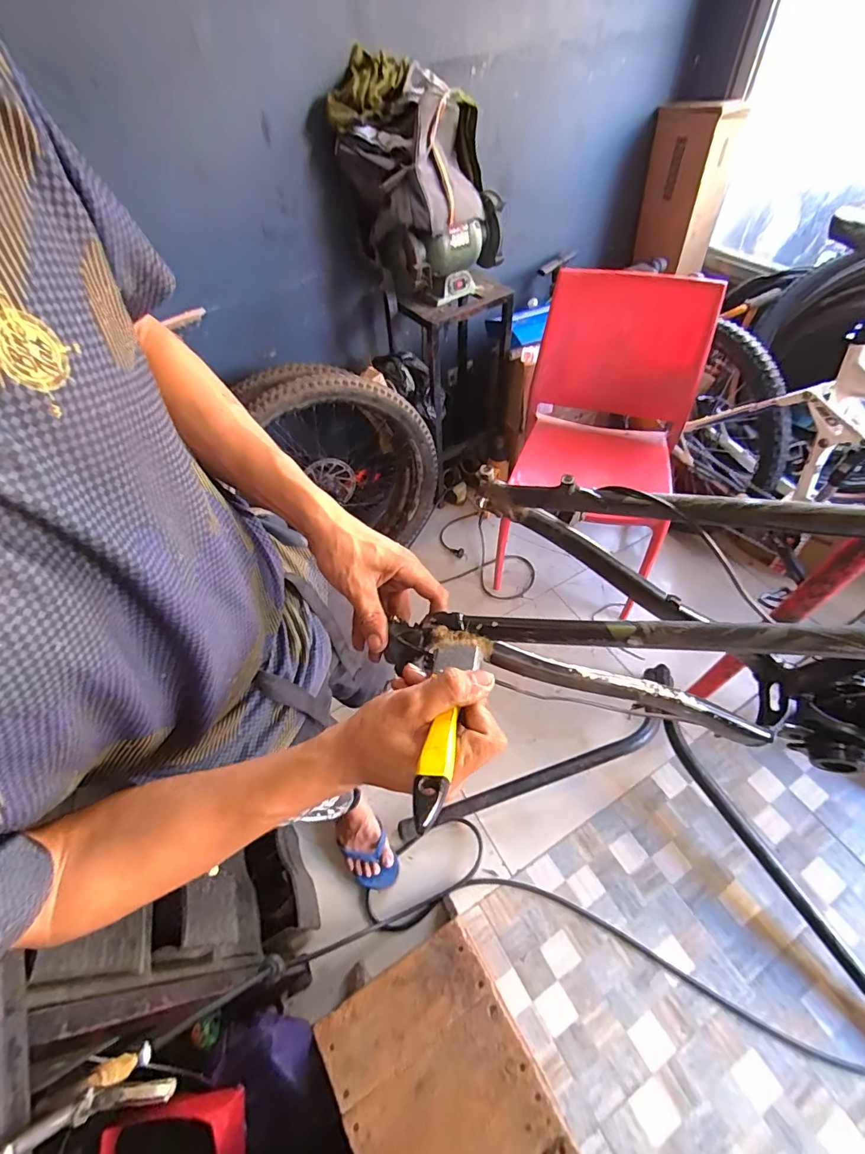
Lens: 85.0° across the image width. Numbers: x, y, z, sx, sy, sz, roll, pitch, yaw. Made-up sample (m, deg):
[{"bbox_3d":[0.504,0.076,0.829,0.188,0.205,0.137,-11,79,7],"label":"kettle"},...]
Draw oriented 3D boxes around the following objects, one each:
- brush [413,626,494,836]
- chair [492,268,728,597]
[{"bbox_3d":[0.011,0.096,0.329,0.045,0.019,0.157,5,36,10],"label":"brush"},{"bbox_3d":[0.451,-0.338,1.347,0.441,0.759,0.485,16,56,17],"label":"chair"}]

